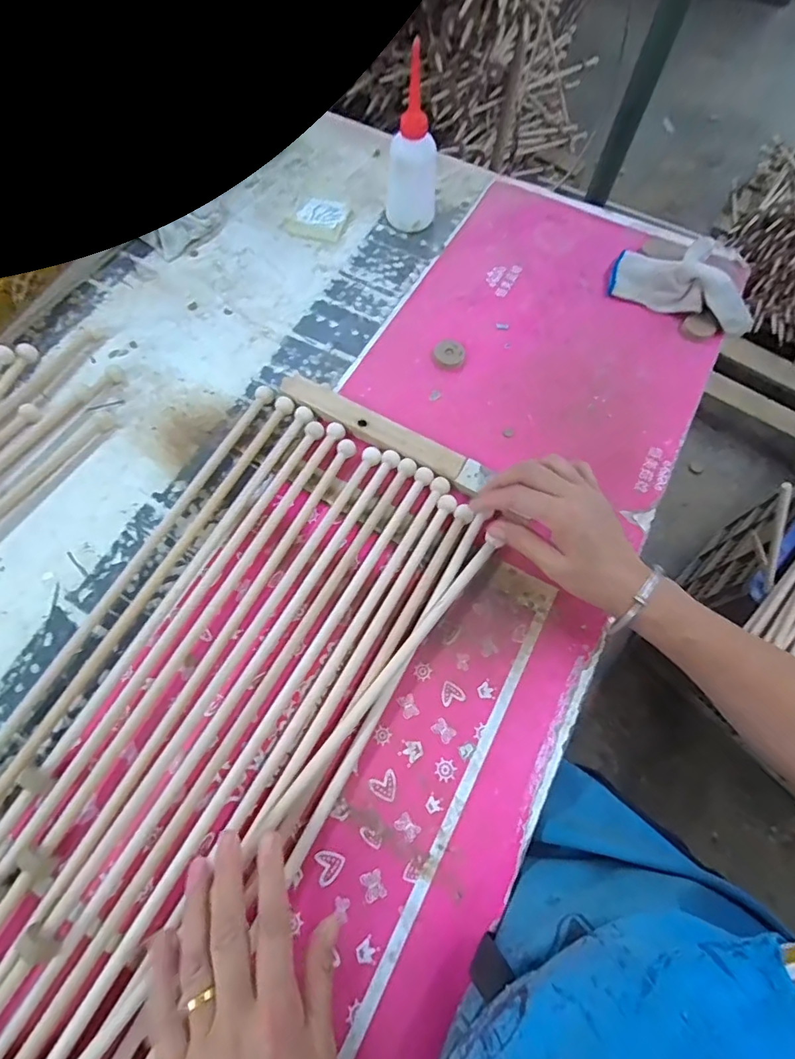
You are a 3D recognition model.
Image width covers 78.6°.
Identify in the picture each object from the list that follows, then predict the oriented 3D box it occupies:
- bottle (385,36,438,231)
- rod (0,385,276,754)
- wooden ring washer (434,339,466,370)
[{"bbox_3d":[0.021,-0.432,0.570,0.053,0.153,0.059,28,69,10],"label":"bottle"},{"bbox_3d":[-0.296,0.129,0.405,0.019,0.013,0.682,25,68,9],"label":"rod"},{"bbox_3d":[0.059,-0.199,0.551,0.035,0.011,0.035,1,66,-1],"label":"wooden ring washer"}]

